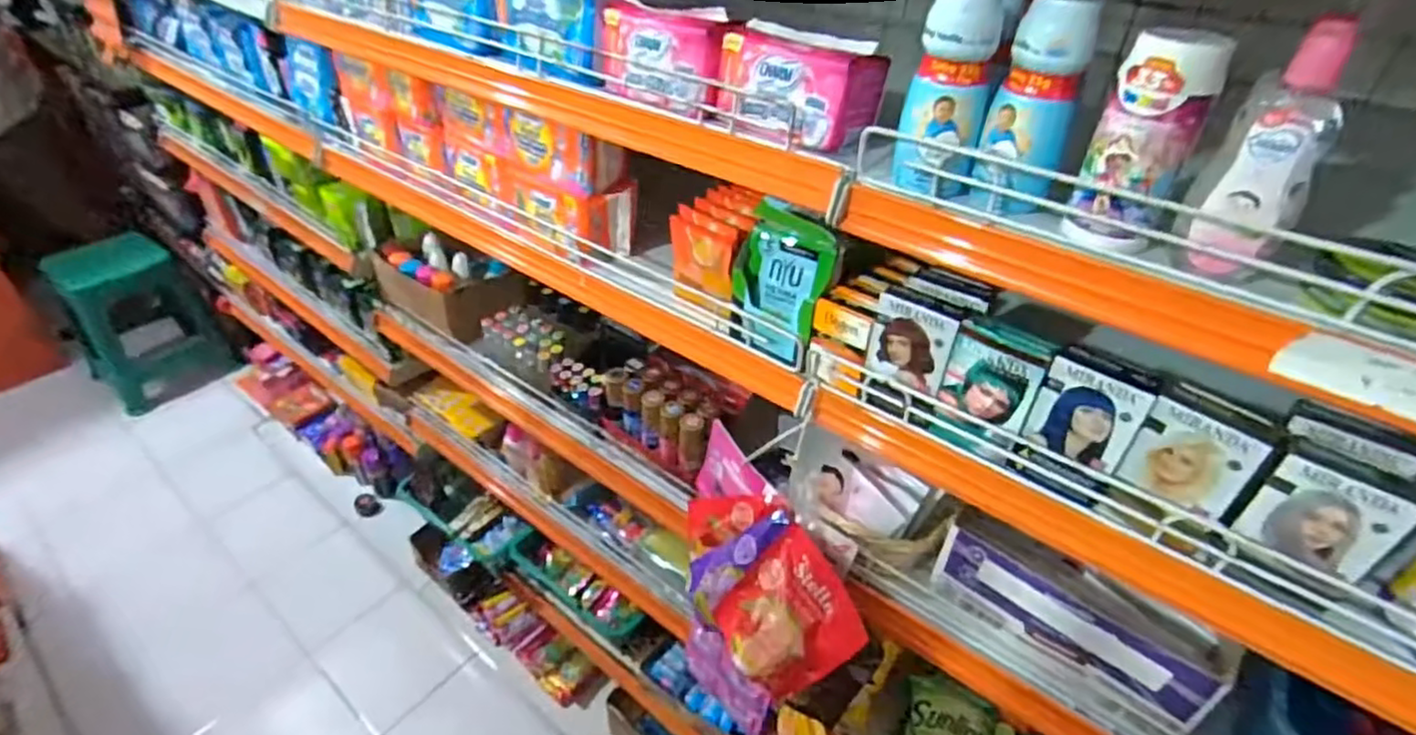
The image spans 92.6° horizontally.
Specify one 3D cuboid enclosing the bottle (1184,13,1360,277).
[{"bbox_3d":[0.297,-0.110,0.356,0.045,0.126,0.027,32,48,32],"label":"bottle"}]

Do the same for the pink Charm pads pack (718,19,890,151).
[{"bbox_3d":[0.071,-0.227,0.533,0.113,0.074,0.066,32,48,32],"label":"pink Charm pads pack"}]

